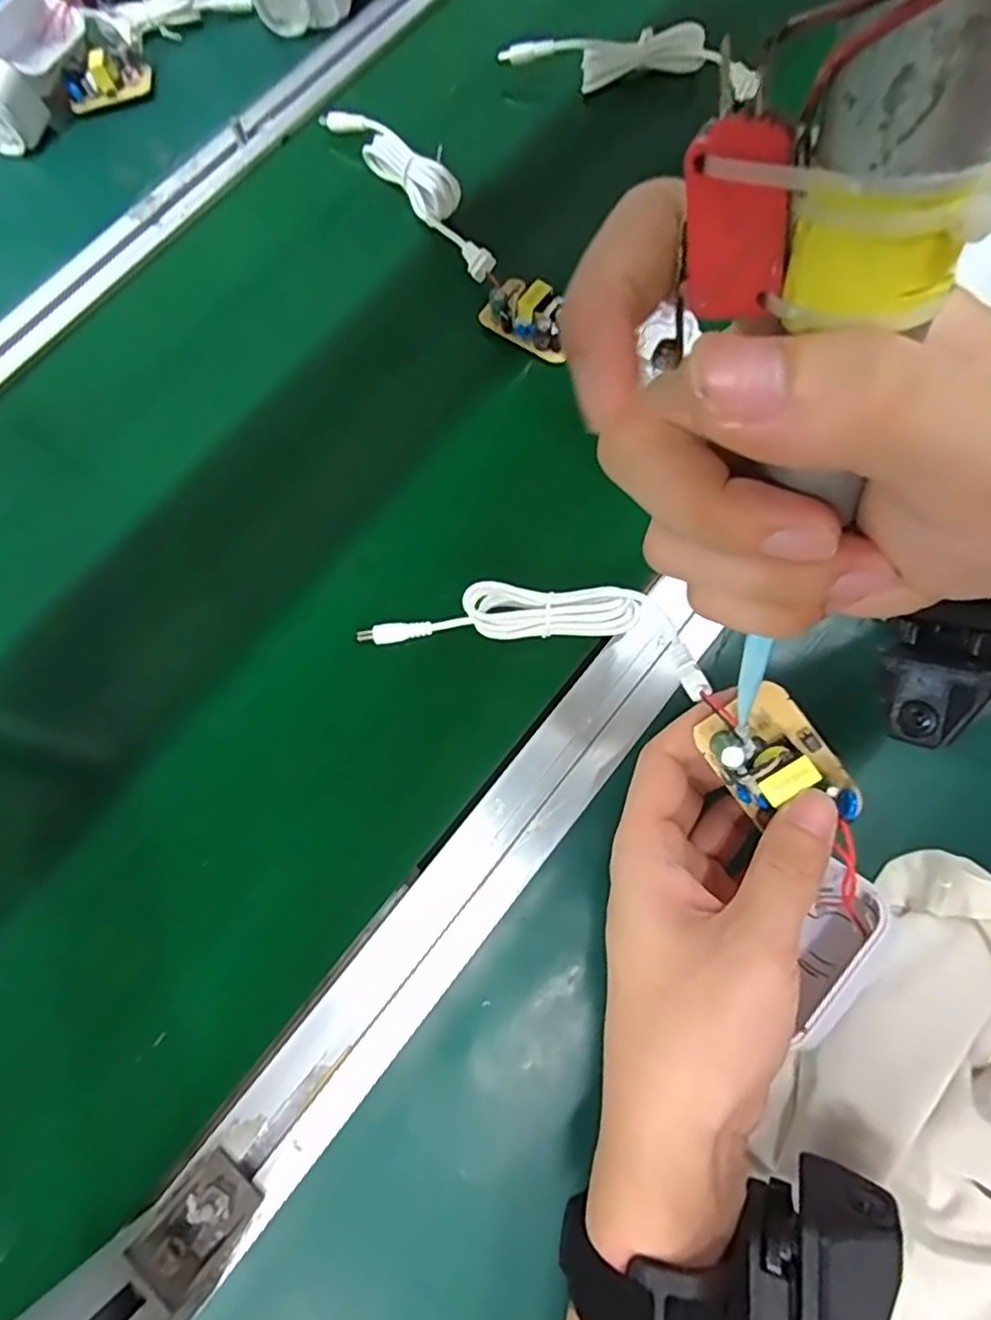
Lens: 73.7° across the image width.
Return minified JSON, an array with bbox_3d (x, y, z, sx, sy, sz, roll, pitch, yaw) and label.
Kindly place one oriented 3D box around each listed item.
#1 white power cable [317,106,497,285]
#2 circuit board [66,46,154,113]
[{"bbox_3d":[-0.052,-0.309,0.424,0.029,0.024,0.192,-31,65,-14],"label":"white power cable"},{"bbox_3d":[-0.287,-0.430,0.488,0.062,0.025,0.031,-24,64,-11],"label":"circuit board"}]

